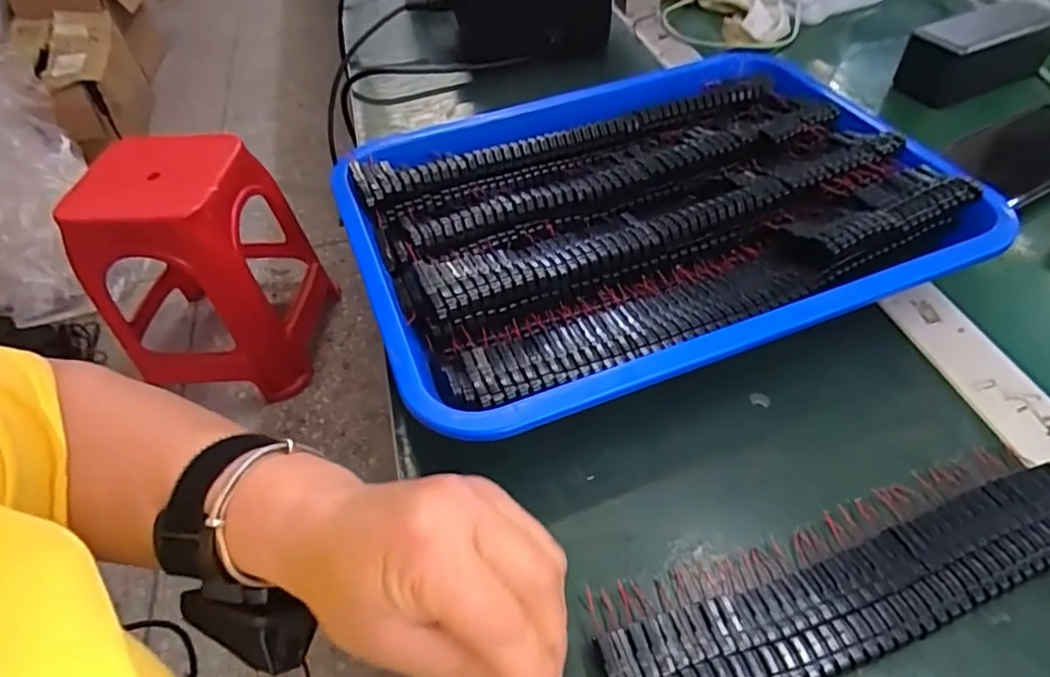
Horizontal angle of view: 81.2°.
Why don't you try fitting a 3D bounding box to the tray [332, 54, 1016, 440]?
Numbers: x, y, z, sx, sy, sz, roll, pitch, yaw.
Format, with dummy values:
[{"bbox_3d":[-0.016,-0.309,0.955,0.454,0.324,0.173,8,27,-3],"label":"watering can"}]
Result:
[{"bbox_3d":[0.072,-0.078,0.389,0.341,0.053,0.257,-18,50,-11],"label":"tray"}]

